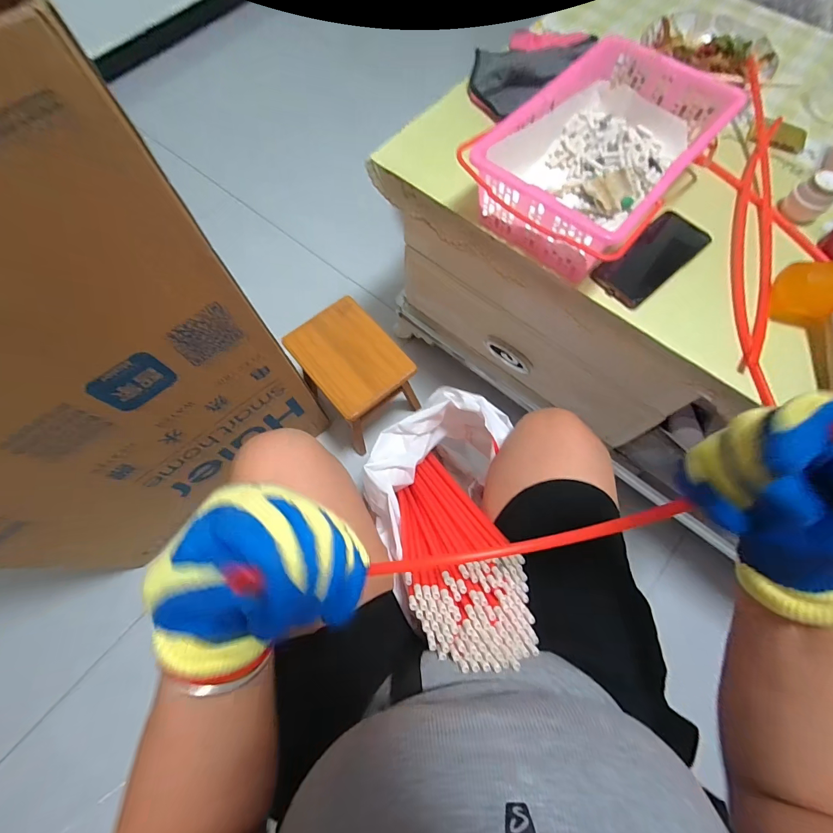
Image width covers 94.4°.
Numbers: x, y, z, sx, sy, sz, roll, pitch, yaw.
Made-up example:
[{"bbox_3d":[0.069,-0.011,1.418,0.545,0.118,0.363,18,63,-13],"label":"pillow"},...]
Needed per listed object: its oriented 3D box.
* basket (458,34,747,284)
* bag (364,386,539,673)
[{"bbox_3d":[0.241,-0.345,0.516,0.212,0.096,0.322,38,75,13],"label":"basket"},{"bbox_3d":[0.042,0.110,0.533,0.210,0.159,0.427,-8,33,-2],"label":"bag"}]

